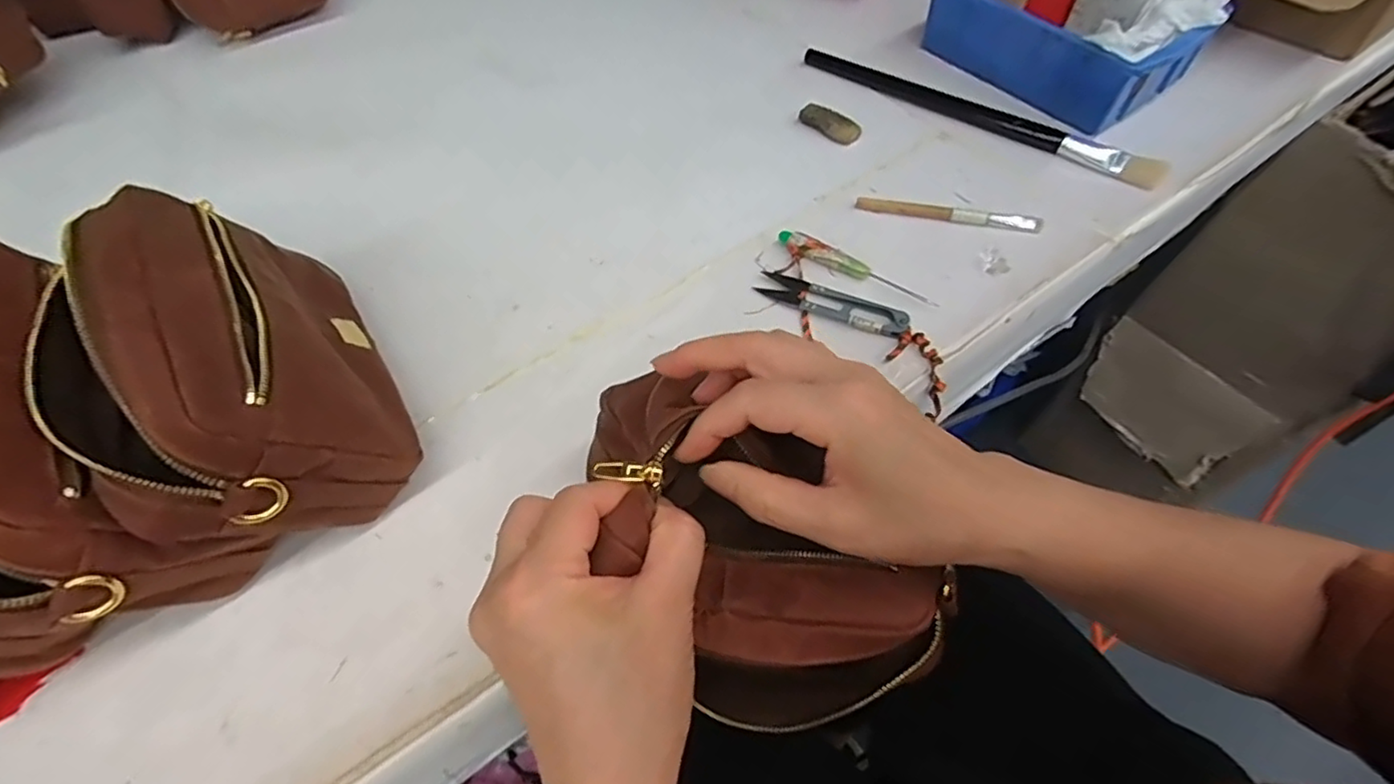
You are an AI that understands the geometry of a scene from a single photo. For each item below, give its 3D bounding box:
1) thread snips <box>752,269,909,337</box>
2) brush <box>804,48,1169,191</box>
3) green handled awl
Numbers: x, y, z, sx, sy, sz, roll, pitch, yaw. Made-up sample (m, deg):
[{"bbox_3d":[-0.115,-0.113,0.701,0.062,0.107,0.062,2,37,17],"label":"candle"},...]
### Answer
[{"bbox_3d":[0.087,-0.059,0.417,0.100,0.010,0.022,23,60,17],"label":"thread snips"},{"bbox_3d":[0.217,-0.226,0.518,0.295,0.012,0.020,31,63,22],"label":"brush"},{"bbox_3d":[0.108,-0.086,0.434,0.112,0.012,0.016,26,61,19],"label":"green handled awl"}]

